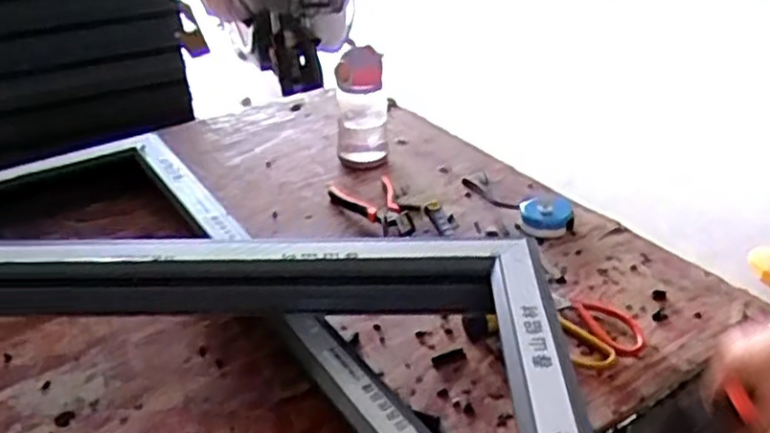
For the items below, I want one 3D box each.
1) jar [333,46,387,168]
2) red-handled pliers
[{"bbox_3d":[-0.036,-0.167,1.100,0.079,0.188,0.077,0,32,0],"label":"jar"},{"bbox_3d":[-0.023,-0.014,0.988,0.093,0.032,0.173,-7,33,-10],"label":"red-handled pliers"}]

